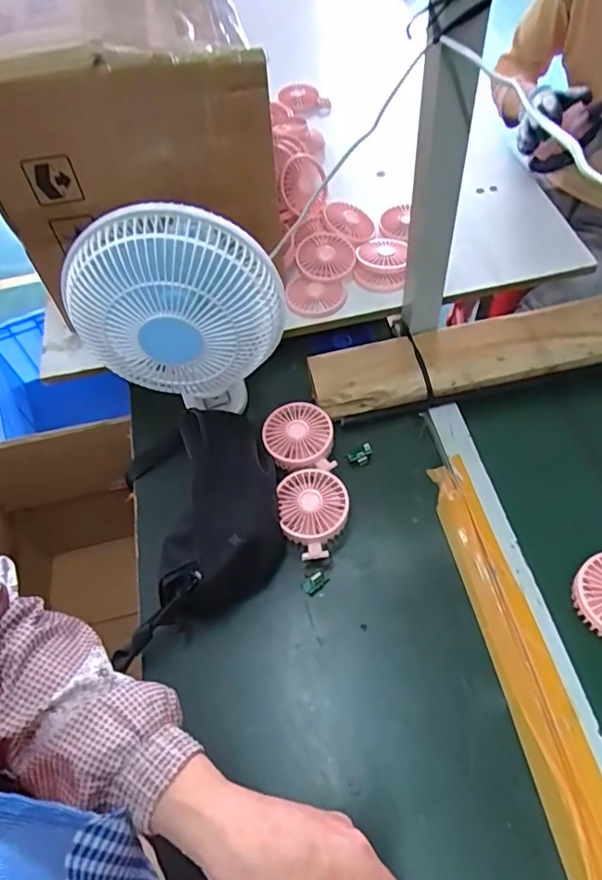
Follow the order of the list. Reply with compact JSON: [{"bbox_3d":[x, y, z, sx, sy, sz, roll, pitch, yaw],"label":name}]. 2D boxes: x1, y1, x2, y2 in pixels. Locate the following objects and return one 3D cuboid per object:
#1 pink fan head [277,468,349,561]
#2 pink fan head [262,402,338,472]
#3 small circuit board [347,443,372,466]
[{"bbox_3d":[0.016,0.089,0.667,0.082,0.040,0.107,-8,57,3],"label":"pink fan head"},{"bbox_3d":[-0.003,0.000,0.720,0.085,0.041,0.093,-3,57,5],"label":"pink fan head"},{"bbox_3d":[0.078,0.020,0.722,0.034,0.005,0.022,-28,59,-13],"label":"small circuit board"}]

